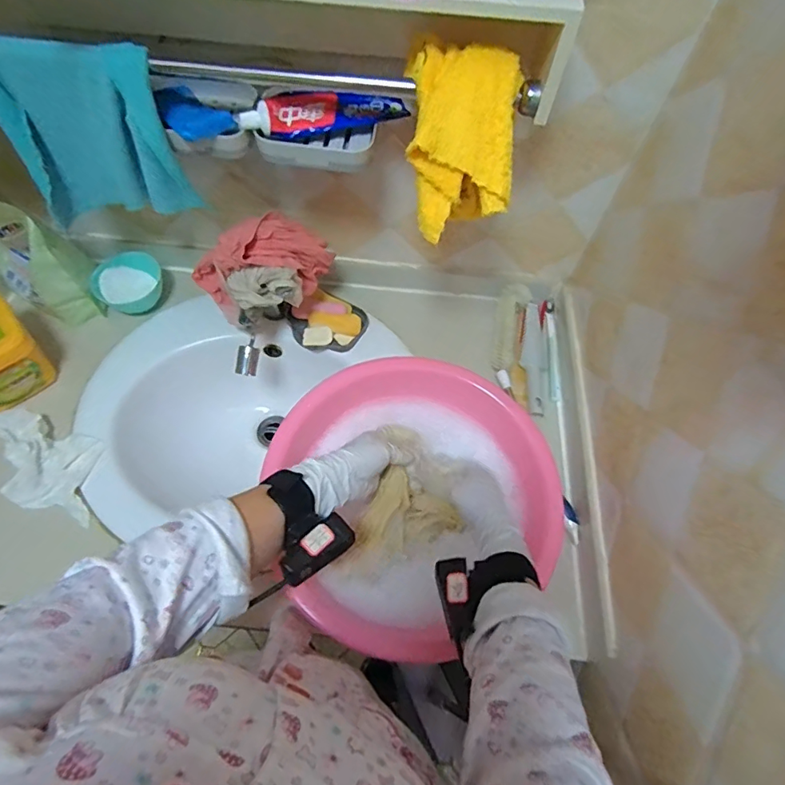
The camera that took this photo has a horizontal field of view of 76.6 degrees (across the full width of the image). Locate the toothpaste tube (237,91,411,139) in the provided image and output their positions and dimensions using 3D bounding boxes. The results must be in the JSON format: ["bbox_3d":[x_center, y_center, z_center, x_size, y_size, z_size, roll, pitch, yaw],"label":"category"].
[{"bbox_3d":[-0.072,-0.297,0.527,0.173,0.031,0.028,-13,64,-9],"label":"toothpaste tube"}]

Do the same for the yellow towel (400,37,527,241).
[{"bbox_3d":[0.061,-0.233,0.476,0.102,0.123,0.127,6,63,1],"label":"yellow towel"}]

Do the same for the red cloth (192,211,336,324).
[{"bbox_3d":[-0.175,-0.175,0.670,0.182,0.132,0.069,-5,63,-5],"label":"red cloth"}]

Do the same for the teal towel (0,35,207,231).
[{"bbox_3d":[-0.323,-0.269,0.539,0.199,0.180,0.051,10,63,3],"label":"teal towel"}]

